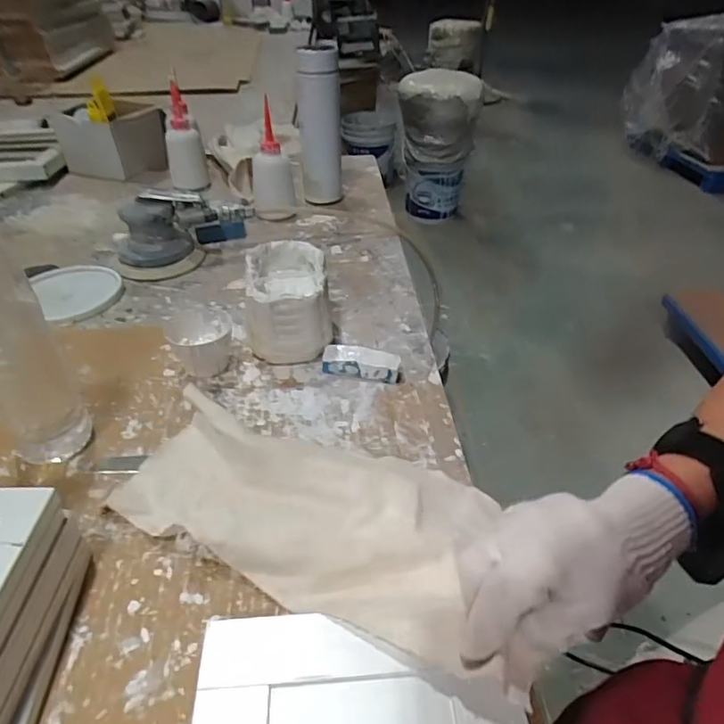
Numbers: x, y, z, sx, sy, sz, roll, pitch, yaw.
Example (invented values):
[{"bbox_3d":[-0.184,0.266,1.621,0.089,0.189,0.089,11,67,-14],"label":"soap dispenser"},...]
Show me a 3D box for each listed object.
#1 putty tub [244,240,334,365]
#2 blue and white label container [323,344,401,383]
[{"bbox_3d":[-0.075,-0.058,0.559,0.079,0.089,0.119,-5,37,-6],"label":"putty tub"},{"bbox_3d":[0.000,0.001,0.534,0.075,0.024,0.024,6,37,9],"label":"blue and white label container"}]

